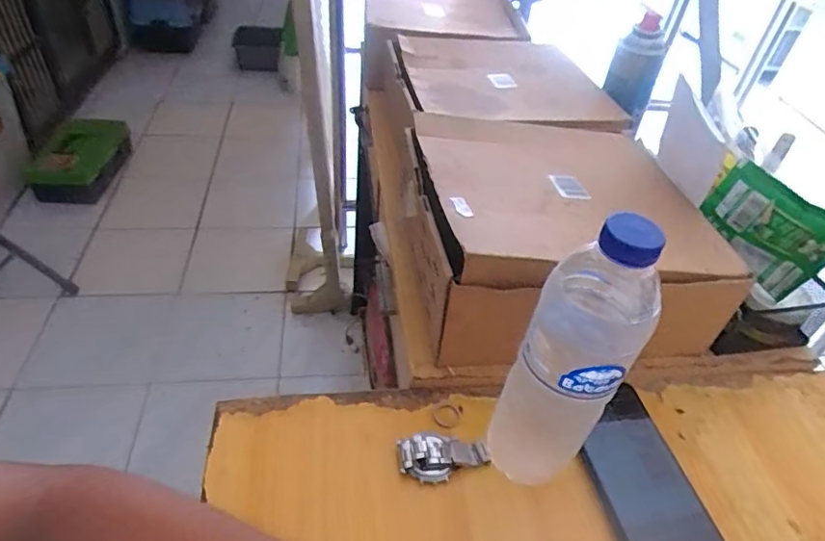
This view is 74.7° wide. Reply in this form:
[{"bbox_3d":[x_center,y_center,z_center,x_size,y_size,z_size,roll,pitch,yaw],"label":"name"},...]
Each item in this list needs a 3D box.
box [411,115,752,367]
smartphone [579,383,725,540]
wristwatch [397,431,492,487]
[{"bbox_3d":[0.129,-0.047,0.529,0.254,0.112,0.261,-3,43,-10],"label":"box"},{"bbox_3d":[0.174,0.162,0.407,0.080,0.006,0.148,-2,49,-18],"label":"smartphone"},{"bbox_3d":[0.023,0.136,0.407,0.066,0.020,0.037,-8,44,-15],"label":"wristwatch"}]

